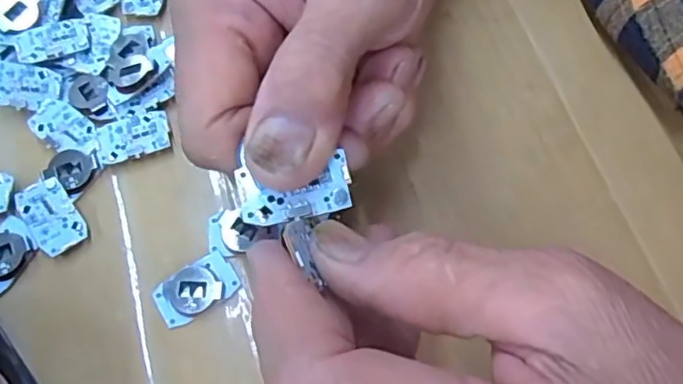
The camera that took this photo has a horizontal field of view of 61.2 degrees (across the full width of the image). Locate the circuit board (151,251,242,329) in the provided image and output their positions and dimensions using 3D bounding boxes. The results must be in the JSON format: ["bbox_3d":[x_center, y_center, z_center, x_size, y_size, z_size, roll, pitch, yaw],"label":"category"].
[{"bbox_3d":[-0.054,0.035,0.211,0.029,0.006,0.019,-30,69,-11],"label":"circuit board"}]

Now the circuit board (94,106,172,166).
[{"bbox_3d":[-0.085,-0.023,0.233,0.029,0.004,0.019,-16,67,-6],"label":"circuit board"}]

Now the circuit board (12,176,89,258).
[{"bbox_3d":[-0.111,0.009,0.221,0.018,0.004,0.030,-34,77,-15],"label":"circuit board"}]

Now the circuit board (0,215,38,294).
[{"bbox_3d":[-0.128,0.023,0.215,0.017,0.004,0.028,29,70,13],"label":"circuit board"}]

